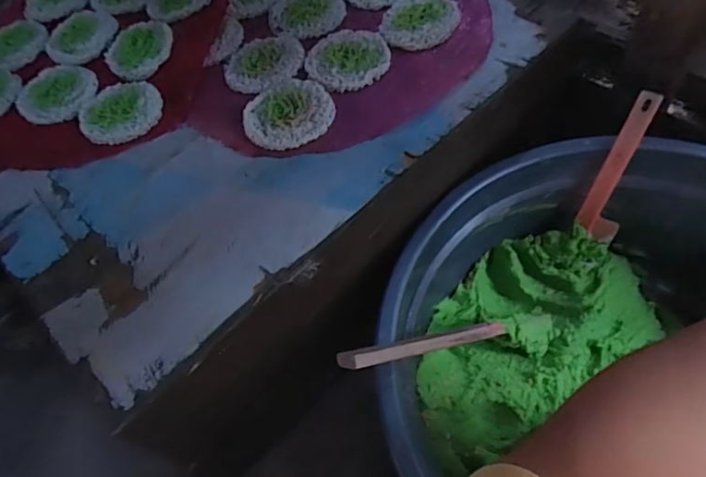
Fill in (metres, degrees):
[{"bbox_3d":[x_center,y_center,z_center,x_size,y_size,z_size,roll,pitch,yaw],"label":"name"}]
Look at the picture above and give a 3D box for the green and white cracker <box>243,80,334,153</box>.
[{"bbox_3d":[-0.058,-0.114,0.467,0.079,0.005,0.077,-4,56,6],"label":"green and white cracker"}]

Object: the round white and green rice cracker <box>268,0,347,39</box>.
[{"bbox_3d":[-0.049,-0.238,0.550,0.079,0.004,0.084,-2,59,4],"label":"round white and green rice cracker"}]

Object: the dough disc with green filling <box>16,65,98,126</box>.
[{"bbox_3d":[-0.302,-0.148,0.529,0.077,0.009,0.083,-2,59,4],"label":"dough disc with green filling"}]

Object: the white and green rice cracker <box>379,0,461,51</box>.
[{"bbox_3d":[0.065,-0.214,0.510,0.071,0.006,0.080,20,62,21],"label":"white and green rice cracker"}]

